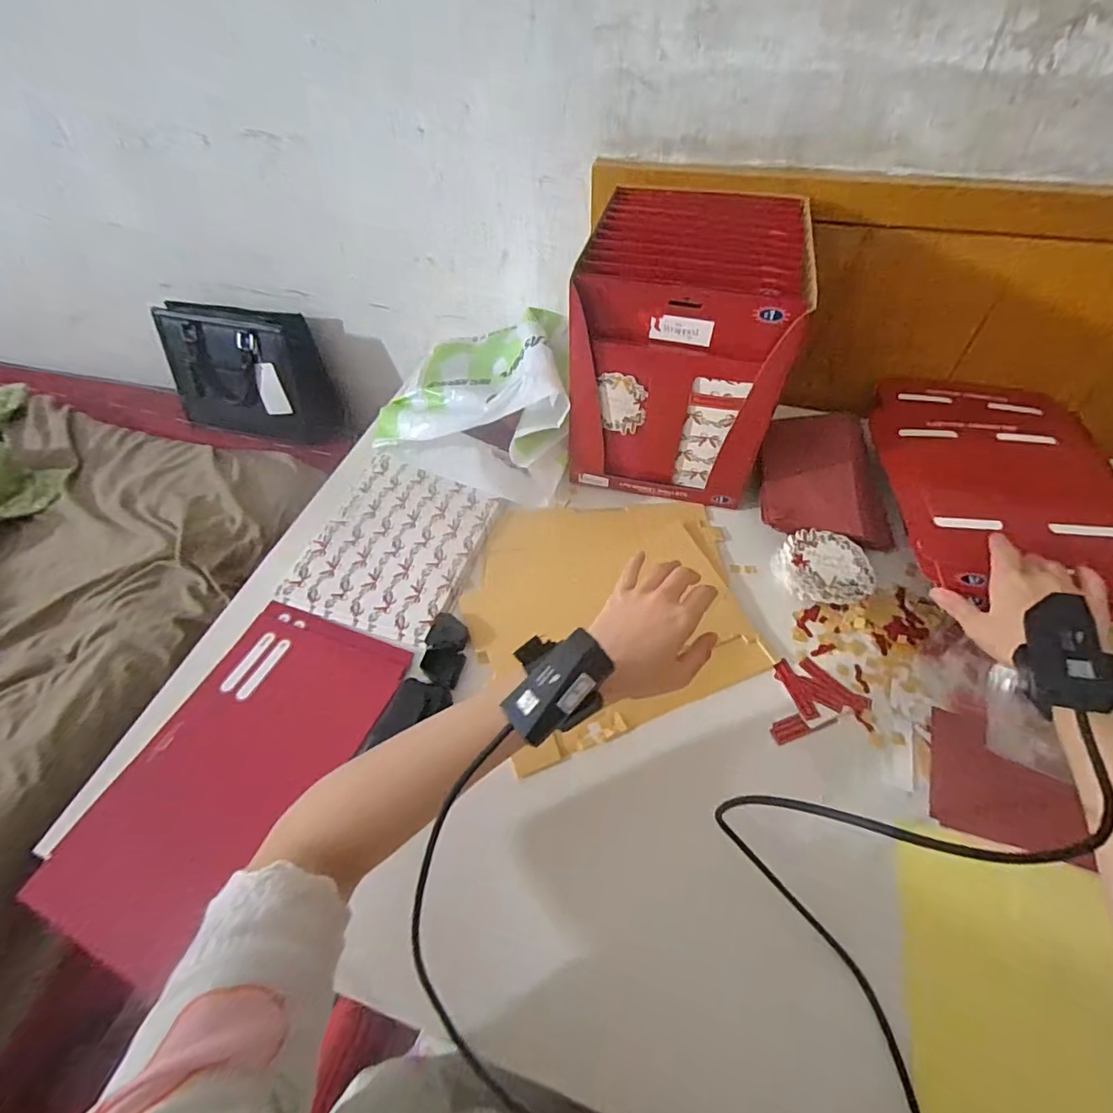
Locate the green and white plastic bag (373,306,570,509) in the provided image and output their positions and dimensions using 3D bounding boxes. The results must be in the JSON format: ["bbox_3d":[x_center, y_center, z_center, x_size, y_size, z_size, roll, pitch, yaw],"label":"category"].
[{"bbox_3d":[-0.078,-0.210,0.661,0.221,0.125,0.257,11,53,11],"label":"green and white plastic bag"}]

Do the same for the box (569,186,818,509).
[{"bbox_3d":[0.136,-0.225,0.589,0.203,0.262,0.211,10,53,11],"label":"box"}]

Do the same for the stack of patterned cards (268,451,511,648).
[{"bbox_3d":[-0.179,-0.017,0.596,0.187,0.012,0.218,14,53,13],"label":"stack of patterned cards"}]

